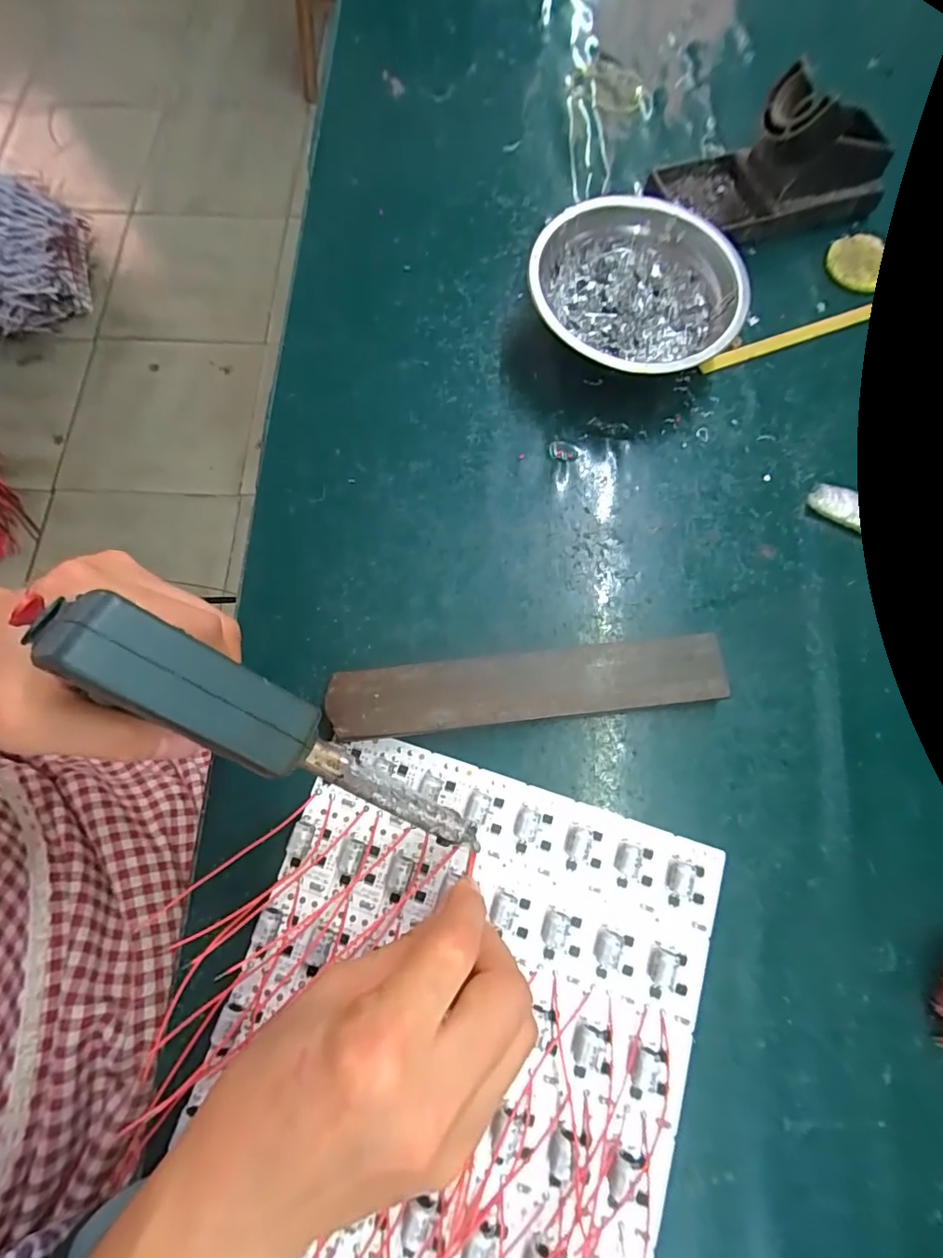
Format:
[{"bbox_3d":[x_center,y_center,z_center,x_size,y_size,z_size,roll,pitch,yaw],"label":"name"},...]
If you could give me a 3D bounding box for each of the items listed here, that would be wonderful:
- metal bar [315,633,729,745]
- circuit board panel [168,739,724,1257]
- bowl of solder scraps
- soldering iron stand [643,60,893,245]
[{"bbox_3d":[0.029,0.031,0.268,0.196,0.017,0.034,-6,75,-3],"label":"metal bar"},{"bbox_3d":[-0.007,0.187,0.228,0.199,0.012,0.233,17,75,4],"label":"circuit board panel"},{"bbox_3d":[0.097,-0.197,0.317,0.119,0.041,0.116,0,75,-1],"label":"bowl of solder scraps"},{"bbox_3d":[0.199,-0.304,0.333,0.143,0.059,0.069,-14,75,-5],"label":"soldering iron stand"}]

